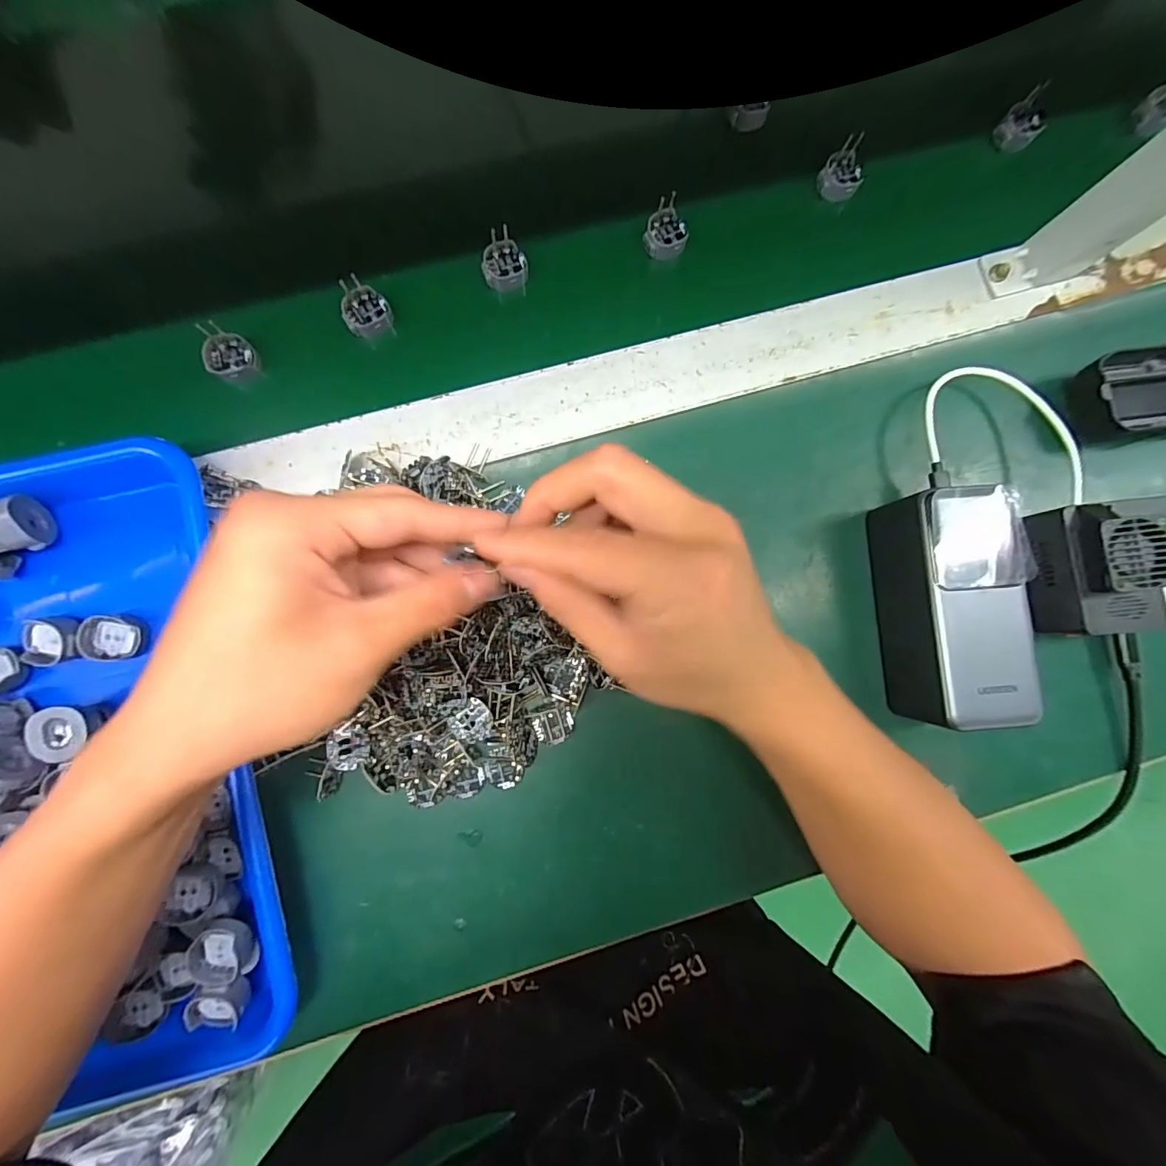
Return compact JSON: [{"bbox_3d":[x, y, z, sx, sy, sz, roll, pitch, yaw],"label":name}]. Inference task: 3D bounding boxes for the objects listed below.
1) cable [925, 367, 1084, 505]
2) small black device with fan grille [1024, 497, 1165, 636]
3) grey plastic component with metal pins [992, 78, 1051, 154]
[{"bbox_3d":[0.259,-0.094,0.303,0.093,0.018,0.082,8,86,-2],"label":"cable"},{"bbox_3d":[0.317,-0.009,0.296,0.064,0.051,0.077,-6,86,-3],"label":"small black device with fan grille"},{"bbox_3d":[0.305,-0.318,0.339,0.031,0.010,0.026,-29,101,24],"label":"grey plastic component with metal pins"}]

